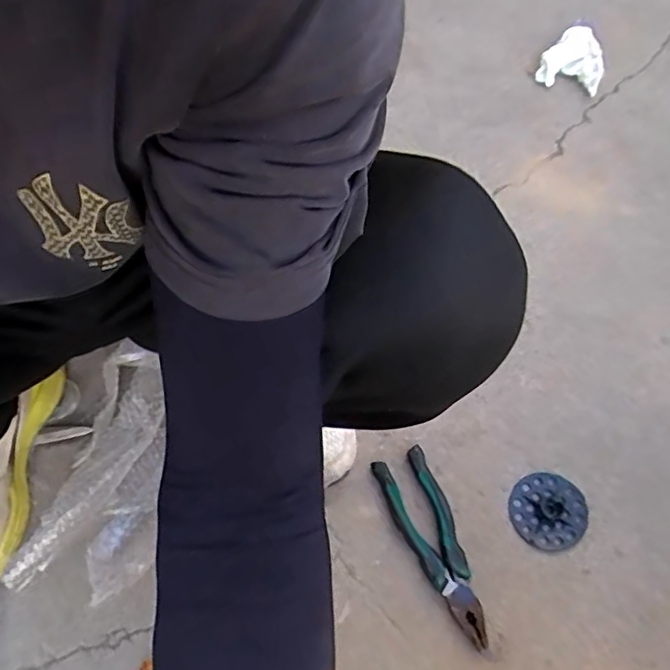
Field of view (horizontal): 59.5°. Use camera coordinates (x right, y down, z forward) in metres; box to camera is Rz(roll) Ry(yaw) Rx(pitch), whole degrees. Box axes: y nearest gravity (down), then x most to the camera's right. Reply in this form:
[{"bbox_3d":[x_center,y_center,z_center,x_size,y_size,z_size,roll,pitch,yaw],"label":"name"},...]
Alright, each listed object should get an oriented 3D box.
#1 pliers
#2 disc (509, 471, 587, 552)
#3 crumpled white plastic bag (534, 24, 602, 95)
[{"bbox_3d":[0.101,0.208,0.584,0.055,0.016,0.189,-20,63,-10],"label":"pliers"},{"bbox_3d":[0.219,0.181,0.603,0.074,0.008,0.075,0,62,0],"label":"disc"},{"bbox_3d":[0.338,-0.391,0.823,0.084,0.040,0.106,21,64,13],"label":"crumpled white plastic bag"}]

